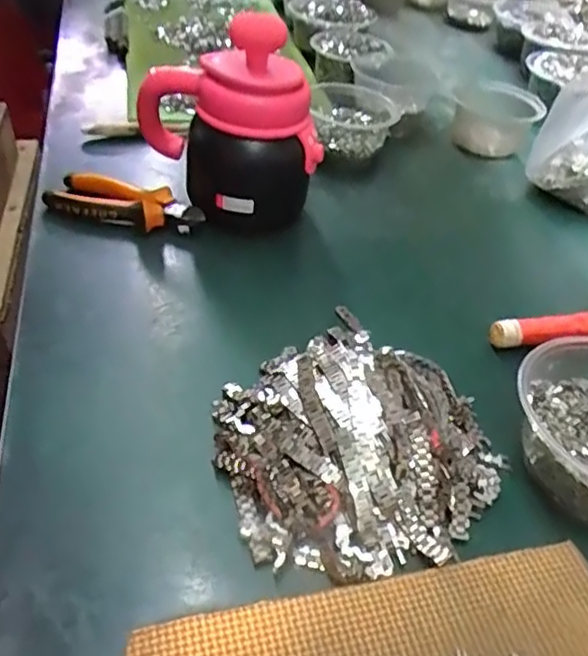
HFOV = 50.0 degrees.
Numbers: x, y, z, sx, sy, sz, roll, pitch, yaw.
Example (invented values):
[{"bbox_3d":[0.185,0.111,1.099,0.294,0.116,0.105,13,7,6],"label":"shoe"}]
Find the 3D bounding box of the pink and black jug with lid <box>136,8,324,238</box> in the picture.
[{"bbox_3d":[-0.063,-0.195,0.591,0.155,0.184,0.136,-6,43,-13],"label":"pink and black jug with lid"}]

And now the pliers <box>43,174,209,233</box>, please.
[{"bbox_3d":[-0.160,-0.115,0.600,0.146,0.031,0.049,11,42,6],"label":"pliers"}]

